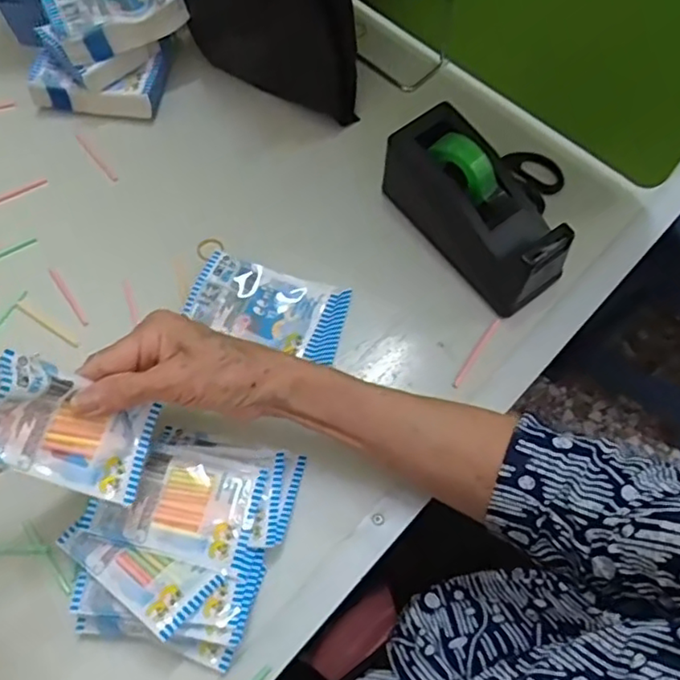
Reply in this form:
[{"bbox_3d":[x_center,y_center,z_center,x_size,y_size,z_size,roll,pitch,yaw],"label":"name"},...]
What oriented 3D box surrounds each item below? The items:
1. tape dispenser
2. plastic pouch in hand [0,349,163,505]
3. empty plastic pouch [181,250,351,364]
[{"bbox_3d":[0.103,-0.102,0.468,0.058,0.081,0.154,-36,73,-16],"label":"tape dispenser"},{"bbox_3d":[-0.151,0.050,0.351,0.024,0.102,0.056,-3,59,42],"label":"plastic pouch in hand"},{"bbox_3d":[-0.054,-0.025,0.472,0.115,0.008,0.065,18,67,5],"label":"empty plastic pouch"}]

